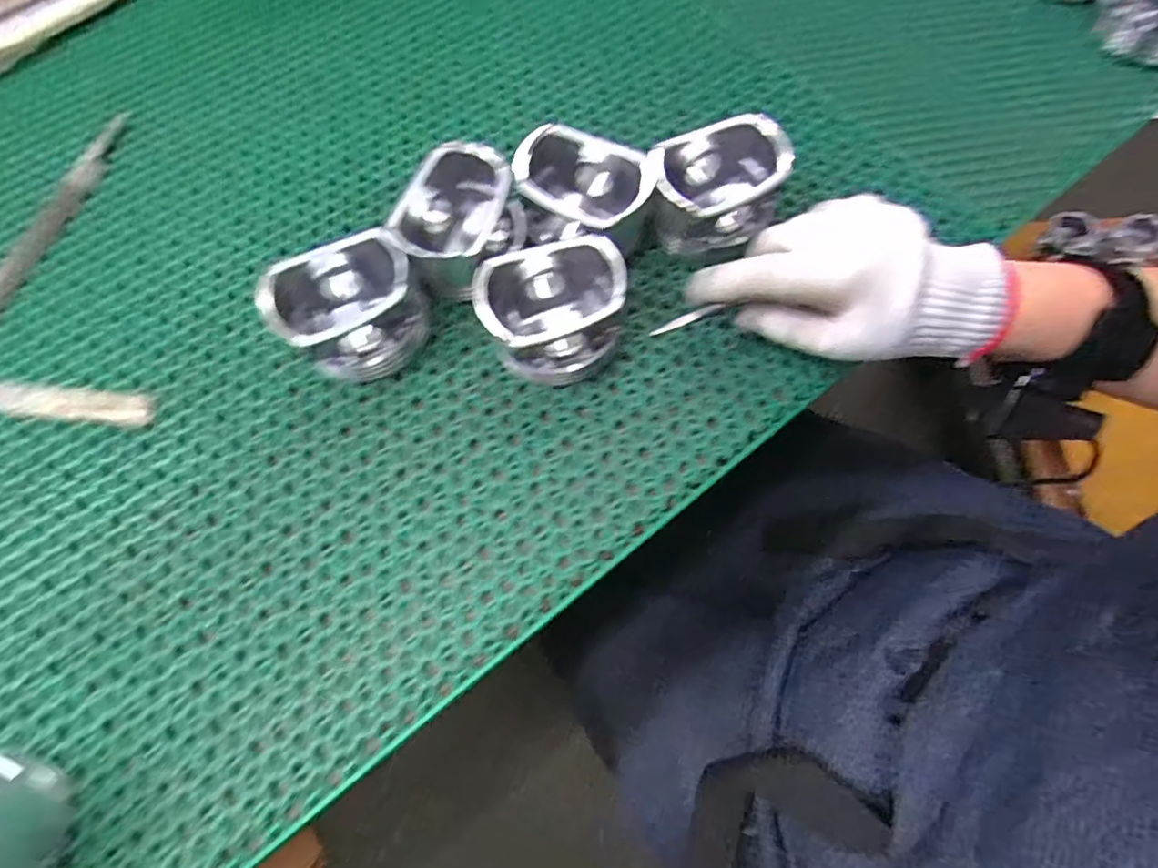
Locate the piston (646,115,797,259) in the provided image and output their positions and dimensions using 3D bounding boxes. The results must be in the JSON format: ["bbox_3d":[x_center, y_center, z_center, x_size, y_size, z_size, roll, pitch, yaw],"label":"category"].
[{"bbox_3d":[0.082,-0.146,0.345,0.074,0.053,0.075,21,71,7],"label":"piston"}]

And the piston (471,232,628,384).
[{"bbox_3d":[-0.015,-0.068,0.318,0.078,0.052,0.065,-6,70,-3],"label":"piston"}]

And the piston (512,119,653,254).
[{"bbox_3d":[-0.001,-0.136,0.344,0.089,0.050,0.068,16,70,5],"label":"piston"}]

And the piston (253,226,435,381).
[{"bbox_3d":[-0.128,-0.069,0.320,0.078,0.053,0.059,-18,71,-7],"label":"piston"}]

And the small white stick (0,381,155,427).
[{"bbox_3d":[-0.296,-0.018,0.329,0.099,0.004,0.020,6,70,2],"label":"small white stick"}]

